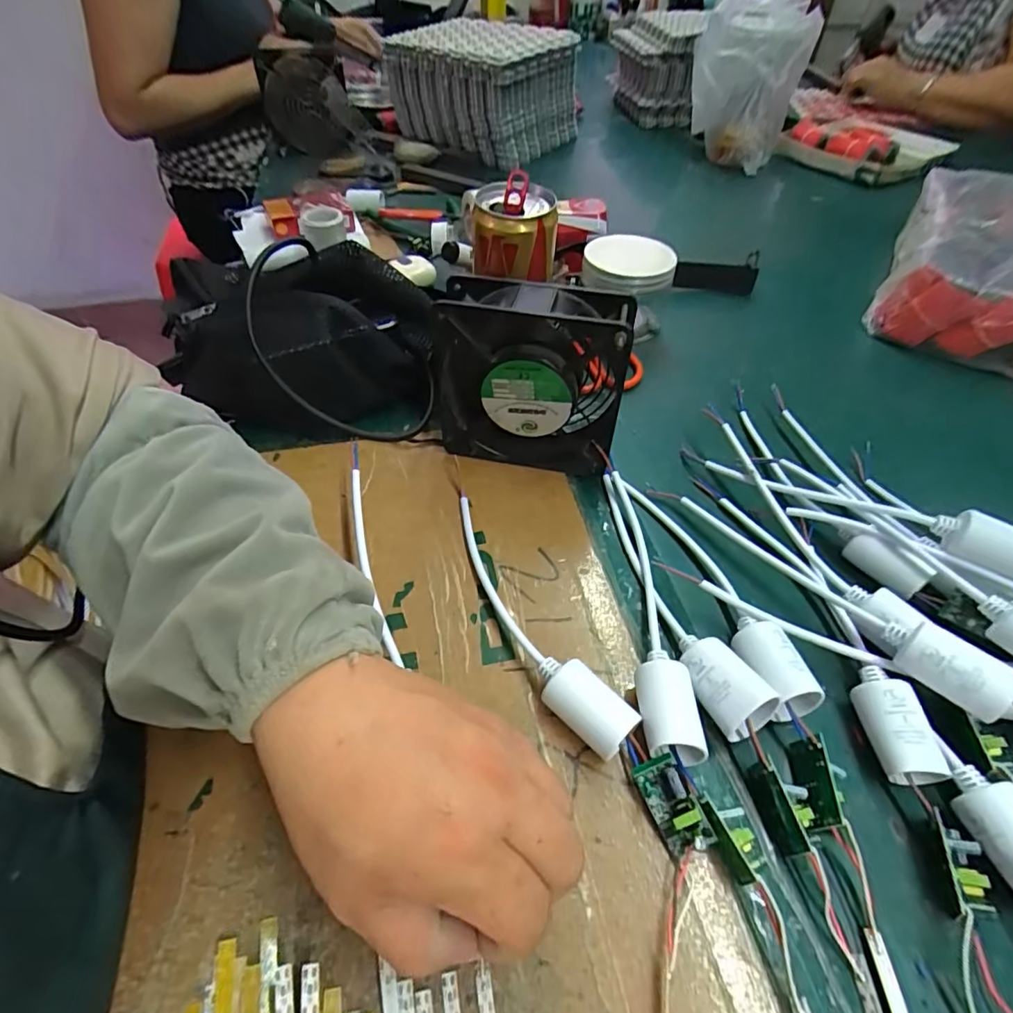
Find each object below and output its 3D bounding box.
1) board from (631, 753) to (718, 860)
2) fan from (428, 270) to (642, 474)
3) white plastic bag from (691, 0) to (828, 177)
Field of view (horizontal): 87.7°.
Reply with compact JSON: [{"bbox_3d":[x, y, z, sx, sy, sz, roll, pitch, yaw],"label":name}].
[{"bbox_3d":[0.073,0.133,0.235,0.024,0.014,0.038,-39,60,23],"label":"board"},{"bbox_3d":[0.014,-0.085,0.356,0.125,0.120,0.046,12,50,9],"label":"fan"},{"bbox_3d":[0.347,-0.621,0.772,0.144,0.178,0.128,16,51,12],"label":"white plastic bag"}]

